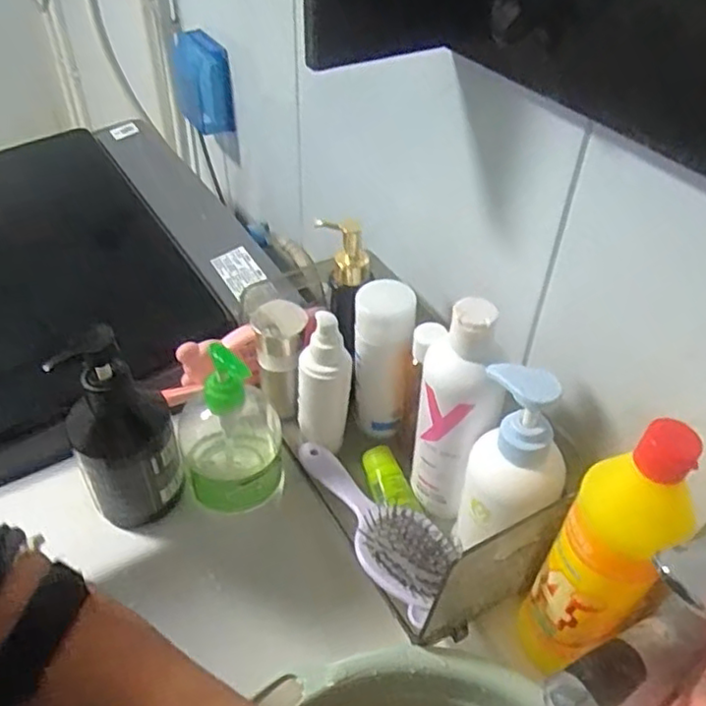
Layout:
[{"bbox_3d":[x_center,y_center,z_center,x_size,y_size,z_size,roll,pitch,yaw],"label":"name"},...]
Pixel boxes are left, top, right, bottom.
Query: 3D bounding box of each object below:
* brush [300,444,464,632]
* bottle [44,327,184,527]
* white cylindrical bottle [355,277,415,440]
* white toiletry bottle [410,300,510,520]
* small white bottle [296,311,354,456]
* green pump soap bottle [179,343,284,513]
[{"bbox_3d":[0.014,0.128,0.529,0.068,0.030,0.171,-31,52,-30],"label":"brush"},{"bbox_3d":[-0.181,0.059,0.519,0.078,0.162,0.065,-15,45,-17],"label":"bottle"},{"bbox_3d":[0.024,0.007,0.580,0.048,0.147,0.040,6,43,4],"label":"white cylindrical bottle"},{"bbox_3d":[0.077,0.048,0.502,0.049,0.195,0.061,-19,47,-20],"label":"white toiletry bottle"},{"bbox_3d":[-0.026,0.020,0.556,0.041,0.126,0.038,1,43,-1],"label":"small white bottle"},{"bbox_3d":[-0.104,0.049,0.550,0.083,0.152,0.100,-6,44,-8],"label":"green pump soap bottle"}]

